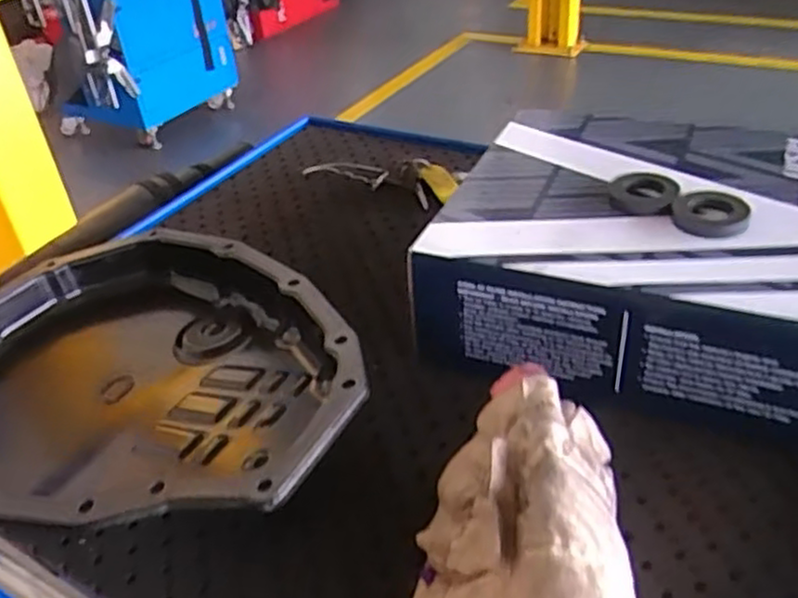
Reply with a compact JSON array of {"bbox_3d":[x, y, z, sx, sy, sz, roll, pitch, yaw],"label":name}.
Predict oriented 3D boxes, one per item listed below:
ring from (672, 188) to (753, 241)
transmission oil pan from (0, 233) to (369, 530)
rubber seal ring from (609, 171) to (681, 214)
[{"bbox_3d":[0.162,-0.045,0.380,0.036,0.010,0.040,6,35,17],"label":"ring"},{"bbox_3d":[-0.160,0.041,0.416,0.302,0.054,0.229,3,35,13],"label":"transmission oil pan"},{"bbox_3d":[0.134,-0.059,0.403,0.036,0.008,0.037,6,35,17],"label":"rubber seal ring"}]

